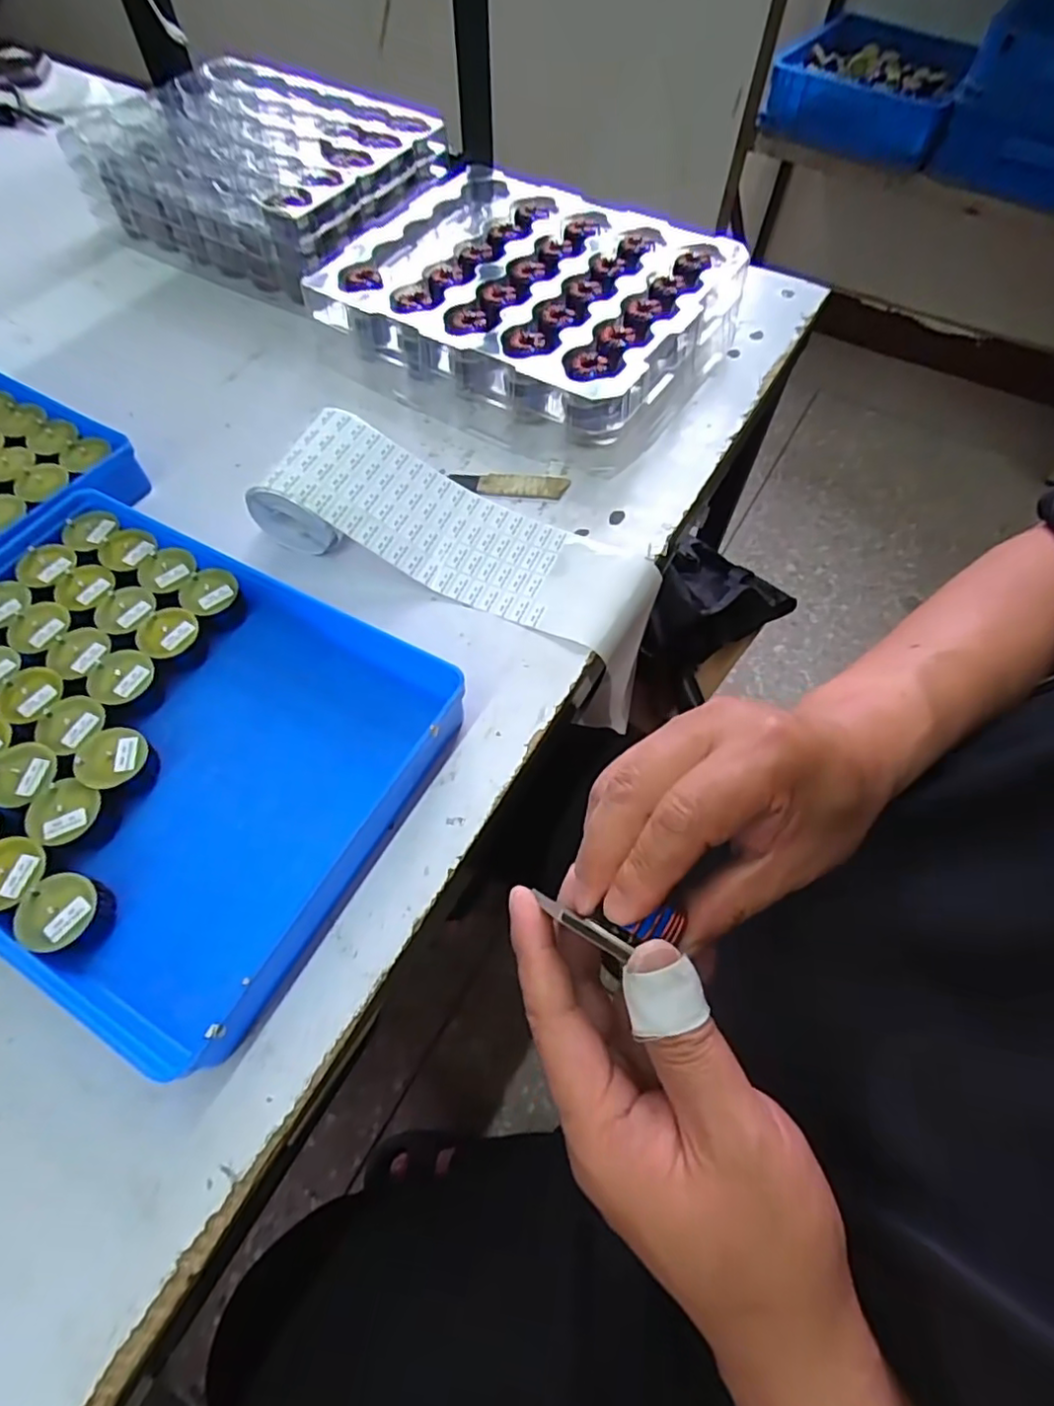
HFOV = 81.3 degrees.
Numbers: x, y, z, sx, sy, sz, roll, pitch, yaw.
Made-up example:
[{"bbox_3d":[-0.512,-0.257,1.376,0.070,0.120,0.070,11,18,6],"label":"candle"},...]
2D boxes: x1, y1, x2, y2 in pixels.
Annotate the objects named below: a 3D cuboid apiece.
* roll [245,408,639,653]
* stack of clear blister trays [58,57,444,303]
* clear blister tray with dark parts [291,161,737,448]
[{"bbox_3d":[-0.049,-0.121,0.421,0.247,0.049,0.088,20,63,10],"label":"roll"},{"bbox_3d":[-0.266,-0.544,0.630,0.294,0.080,0.240,27,64,14],"label":"stack of clear blister trays"},{"bbox_3d":[0.003,-0.355,0.531,0.308,0.057,0.252,28,65,14],"label":"clear blister tray with dark parts"}]

